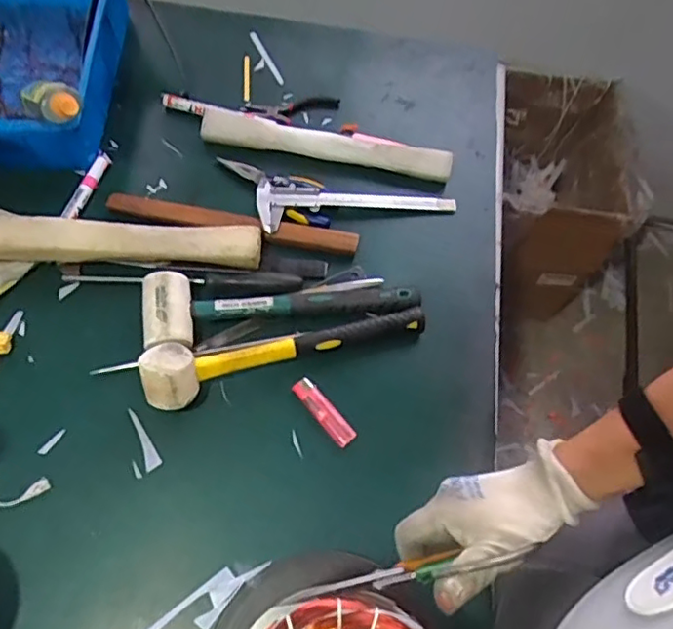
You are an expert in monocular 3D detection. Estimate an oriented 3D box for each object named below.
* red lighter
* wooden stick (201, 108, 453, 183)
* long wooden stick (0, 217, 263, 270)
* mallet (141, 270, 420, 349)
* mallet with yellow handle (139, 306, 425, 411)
[{"bbox_3d":[-0.012,0.095,0.595,0.020,0.013,0.077,-39,72,-18],"label":"red lighter"},{"bbox_3d":[-0.013,-0.203,0.720,0.297,0.032,0.033,11,65,2],"label":"wooden stick"},{"bbox_3d":[-0.250,-0.074,0.640,0.335,0.043,0.045,0,65,-3],"label":"long wooden stick"},{"bbox_3d":[-0.055,-0.002,0.615,0.276,0.040,0.075,0,65,-3],"label":"mallet"},{"bbox_3d":[-0.045,0.033,0.590,0.276,0.058,0.053,-14,66,-9],"label":"mallet with yellow handle"}]

